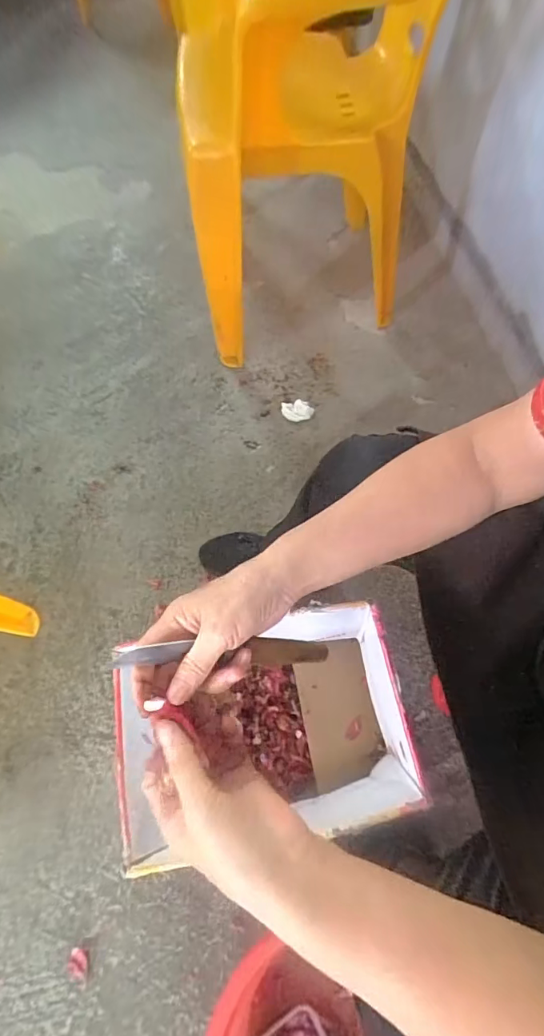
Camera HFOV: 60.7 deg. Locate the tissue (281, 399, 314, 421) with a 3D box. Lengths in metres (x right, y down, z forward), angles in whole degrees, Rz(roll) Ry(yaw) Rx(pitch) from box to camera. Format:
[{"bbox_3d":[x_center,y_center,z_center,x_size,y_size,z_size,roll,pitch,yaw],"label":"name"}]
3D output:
[{"bbox_3d":[0.056,-0.236,1.010,0.068,0.026,0.044,6,66,6],"label":"tissue"}]

